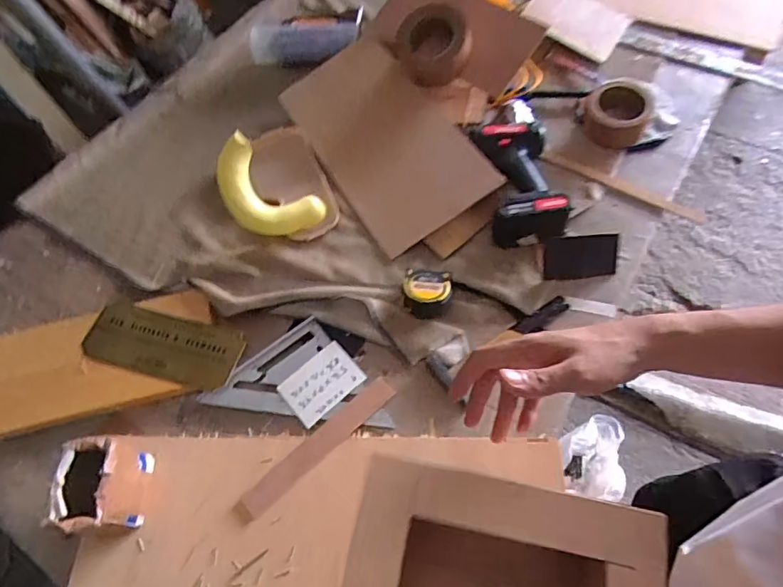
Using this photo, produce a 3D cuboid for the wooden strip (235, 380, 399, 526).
[{"bbox_3d":[-0.092,0.186,0.608,0.230,0.004,0.034,-38,66,-15],"label":"wooden strip"}]

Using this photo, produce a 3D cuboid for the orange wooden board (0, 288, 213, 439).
[{"bbox_3d":[-0.446,0.106,0.678,0.404,0.033,0.153,-13,62,-4],"label":"orange wooden board"}]

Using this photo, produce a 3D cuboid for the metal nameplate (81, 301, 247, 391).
[{"bbox_3d":[-0.309,0.070,0.680,0.211,0.006,0.087,12,66,8],"label":"metal nameplate"}]

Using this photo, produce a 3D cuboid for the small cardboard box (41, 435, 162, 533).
[{"bbox_3d":[-0.320,0.212,0.562,0.068,0.094,0.103,-6,61,0],"label":"small cardboard box"}]

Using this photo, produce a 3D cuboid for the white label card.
[{"bbox_3d":[-0.091,0.115,0.649,0.095,0.004,0.073,-40,66,-11],"label":"white label card"}]

